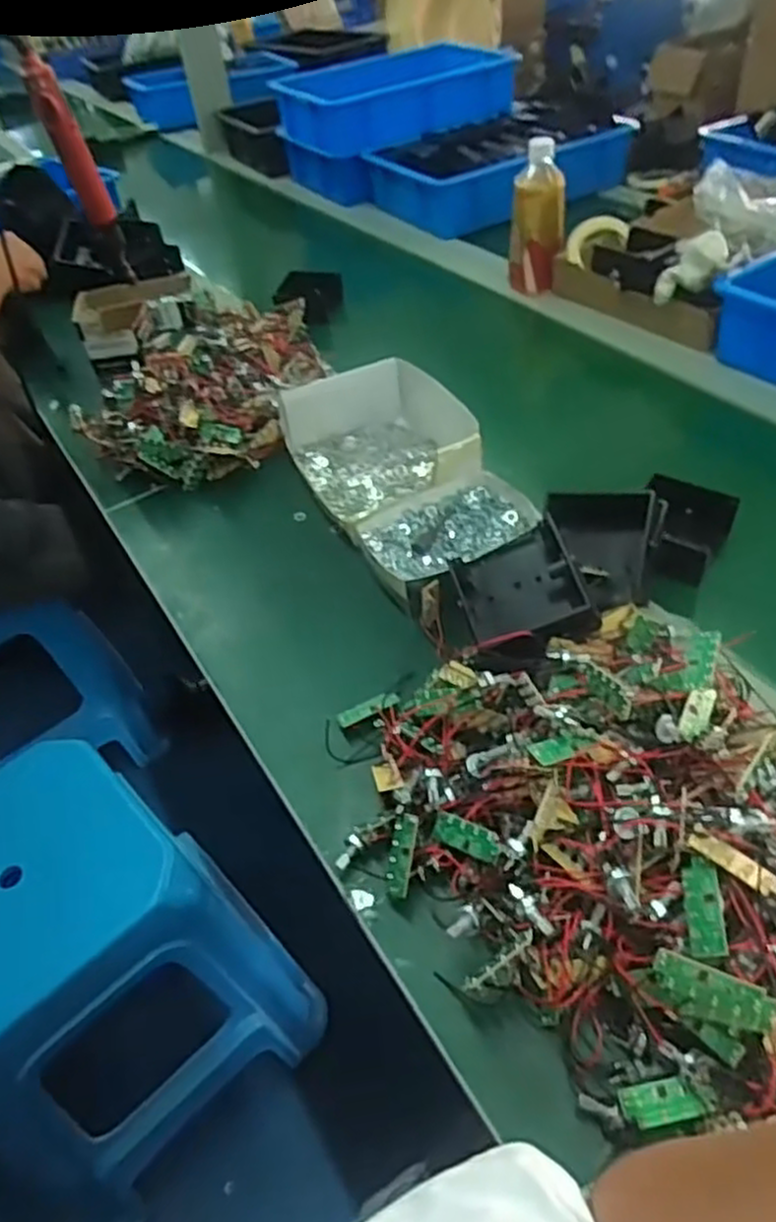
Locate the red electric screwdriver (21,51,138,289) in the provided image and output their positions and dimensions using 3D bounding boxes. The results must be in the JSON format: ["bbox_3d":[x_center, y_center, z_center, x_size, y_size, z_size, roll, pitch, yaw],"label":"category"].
[{"bbox_3d":[-0.360,-0.513,0.904,0.039,0.265,0.035,-11,67,-3],"label":"red electric screwdriver"}]

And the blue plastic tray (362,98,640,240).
[{"bbox_3d":[0.213,-0.799,1.354,0.430,0.093,0.289,-30,49,-21],"label":"blue plastic tray"}]

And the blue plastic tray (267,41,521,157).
[{"bbox_3d":[0.016,-0.988,1.466,0.389,0.109,0.294,-31,49,-22],"label":"blue plastic tray"}]

